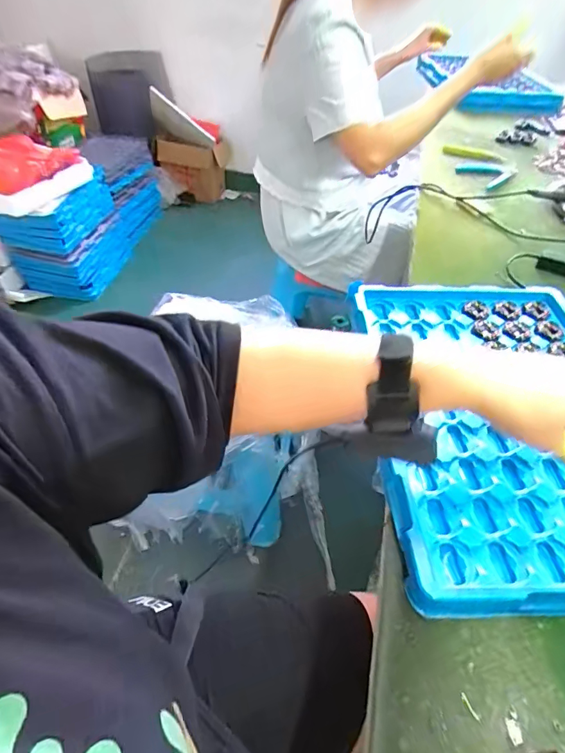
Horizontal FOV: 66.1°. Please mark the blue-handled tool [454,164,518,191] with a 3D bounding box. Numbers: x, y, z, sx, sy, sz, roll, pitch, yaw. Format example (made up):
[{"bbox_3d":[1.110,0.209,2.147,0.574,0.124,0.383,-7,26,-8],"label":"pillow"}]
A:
[{"bbox_3d":[0.415,-0.396,0.846,0.127,0.014,0.090,-20,53,-20],"label":"blue-handled tool"}]

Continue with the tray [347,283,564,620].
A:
[{"bbox_3d":[0.229,0.029,0.442,0.279,0.023,0.379,1,48,-3],"label":"tray"}]

